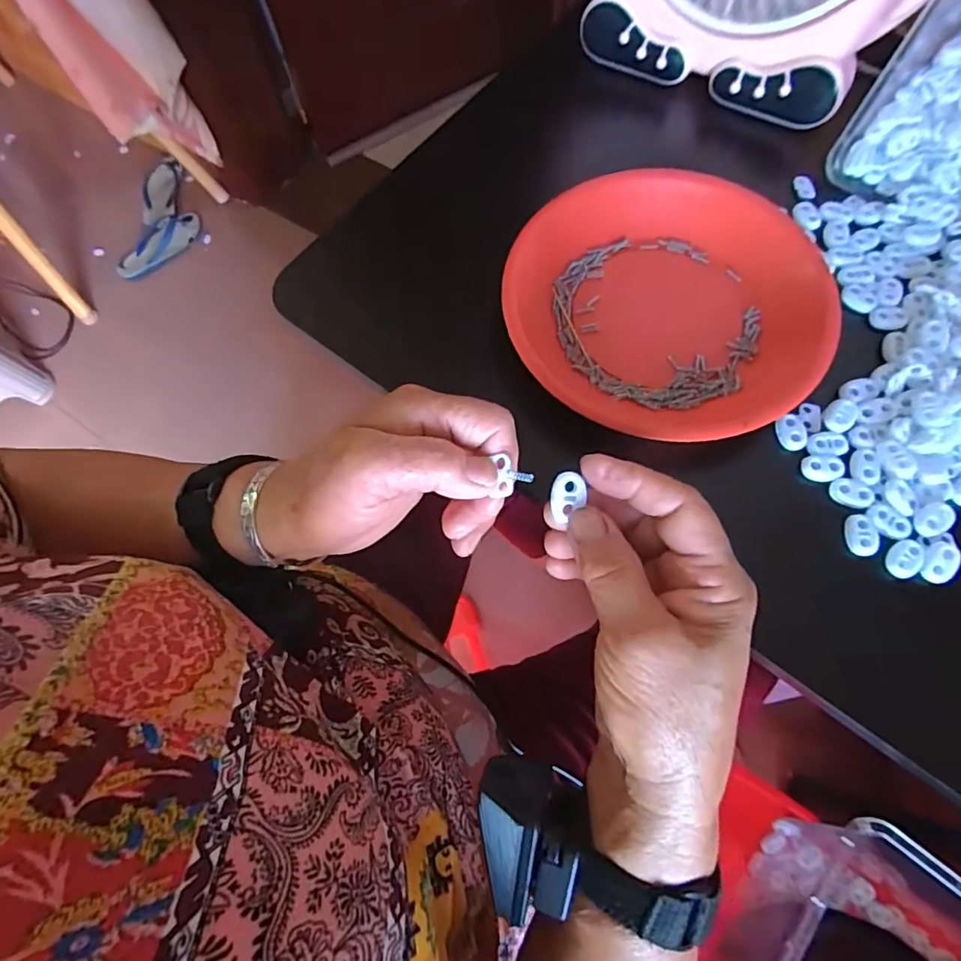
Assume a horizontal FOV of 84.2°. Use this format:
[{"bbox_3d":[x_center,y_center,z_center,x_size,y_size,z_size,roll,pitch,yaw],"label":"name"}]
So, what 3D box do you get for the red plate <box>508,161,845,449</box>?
[{"bbox_3d":[0.119,-0.117,0.335,0.185,0.034,0.206,26,75,10],"label":"red plate"}]

